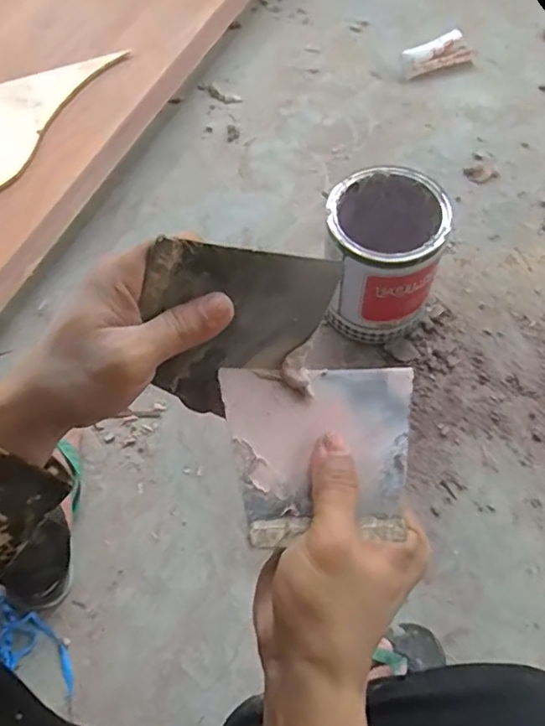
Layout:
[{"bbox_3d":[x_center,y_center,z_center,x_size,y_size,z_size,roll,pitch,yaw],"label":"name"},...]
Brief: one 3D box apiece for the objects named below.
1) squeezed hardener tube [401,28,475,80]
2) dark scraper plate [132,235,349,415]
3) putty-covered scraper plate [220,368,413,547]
[{"bbox_3d":[0.323,-0.605,1.133,0.136,0.034,0.057,-18,67,-6],"label":"squeezed hardener tube"},{"bbox_3d":[-0.020,-0.015,0.322,0.096,0.095,0.007,7,26,-7],"label":"dark scraper plate"},{"bbox_3d":[0.029,0.048,0.321,0.105,0.012,0.094,-4,69,-4],"label":"putty-covered scraper plate"}]

